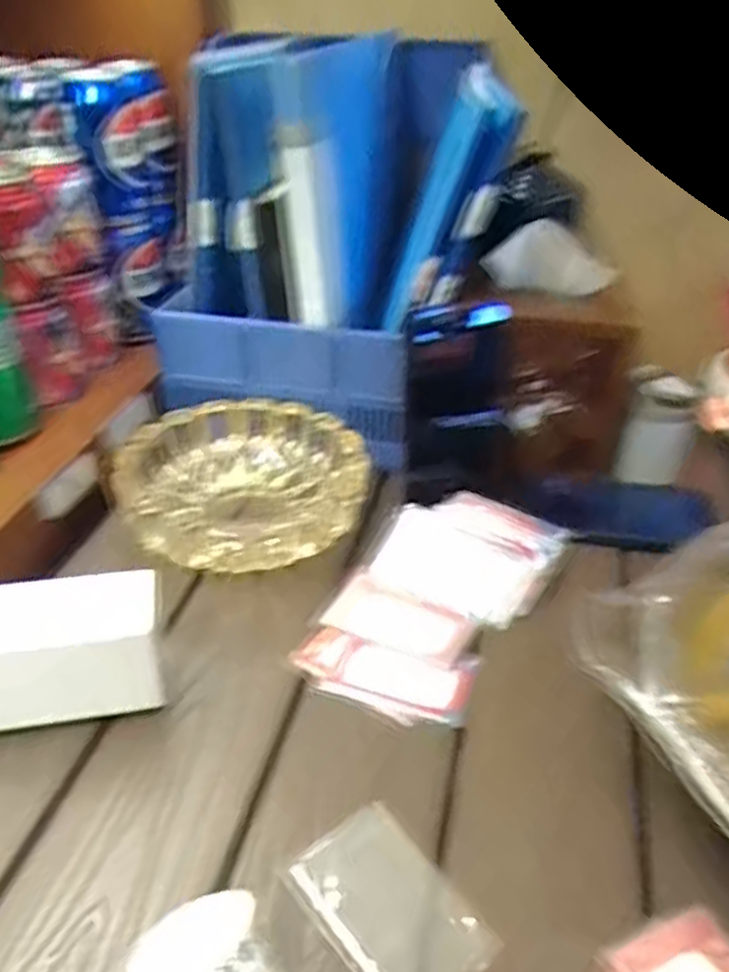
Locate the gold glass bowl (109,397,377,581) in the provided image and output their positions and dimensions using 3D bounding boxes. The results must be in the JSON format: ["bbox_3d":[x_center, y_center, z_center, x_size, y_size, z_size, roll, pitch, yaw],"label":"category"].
[{"bbox_3d":[-0.093,-0.001,0.579,0.174,0.056,0.168,1,35,-1],"label":"gold glass bowl"}]

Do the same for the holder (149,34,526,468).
[{"bbox_3d":[-0.012,-0.229,0.636,0.249,0.245,0.261,10,36,12],"label":"holder"}]

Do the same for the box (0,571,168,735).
[{"bbox_3d":[-0.181,0.098,0.421,0.134,0.080,0.047,-6,36,-10],"label":"box"}]

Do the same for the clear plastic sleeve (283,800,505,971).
[{"bbox_3d":[0.013,0.199,0.353,0.059,0.010,0.091,-25,43,-32],"label":"clear plastic sleeve"}]

